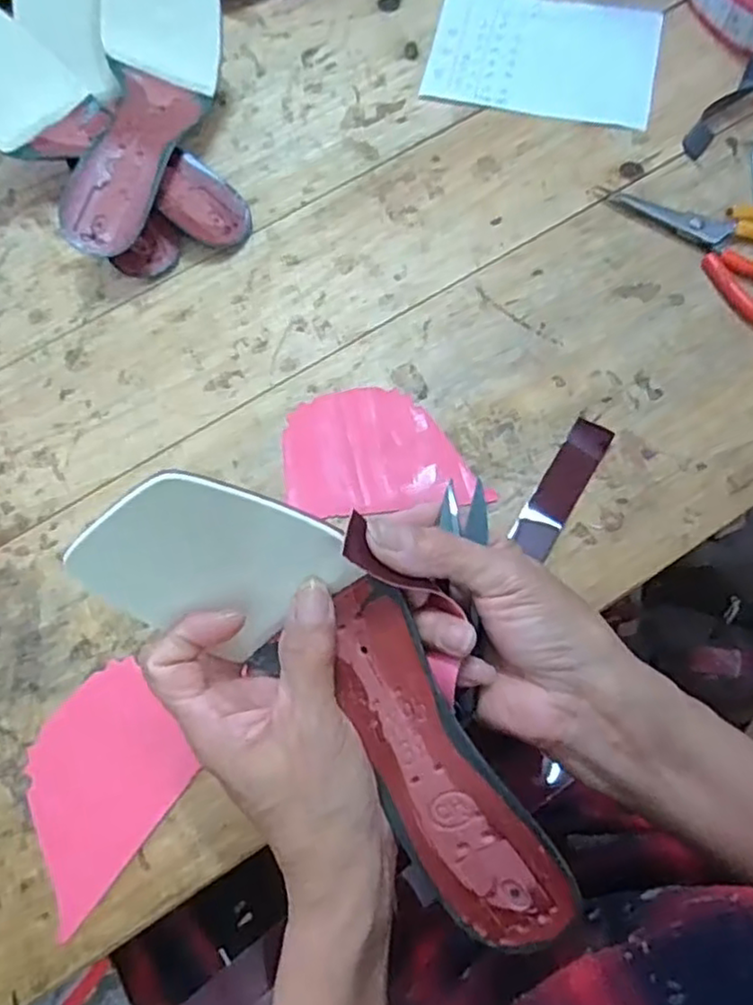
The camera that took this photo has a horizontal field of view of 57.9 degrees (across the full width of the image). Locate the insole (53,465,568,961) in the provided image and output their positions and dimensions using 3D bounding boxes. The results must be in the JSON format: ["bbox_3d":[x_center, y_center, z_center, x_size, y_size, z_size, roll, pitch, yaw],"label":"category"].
[{"bbox_3d":[-0.011,0.082,0.280,0.082,0.064,0.238,-42,88,-11],"label":"insole"}]

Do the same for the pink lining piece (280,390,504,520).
[{"bbox_3d":[0.003,-0.035,0.440,0.123,0.006,0.085,-6,71,0],"label":"pink lining piece"}]

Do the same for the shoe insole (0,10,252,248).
[{"bbox_3d":[-0.204,-0.263,0.488,0.248,0.058,0.088,29,74,-8],"label":"shoe insole"}]

